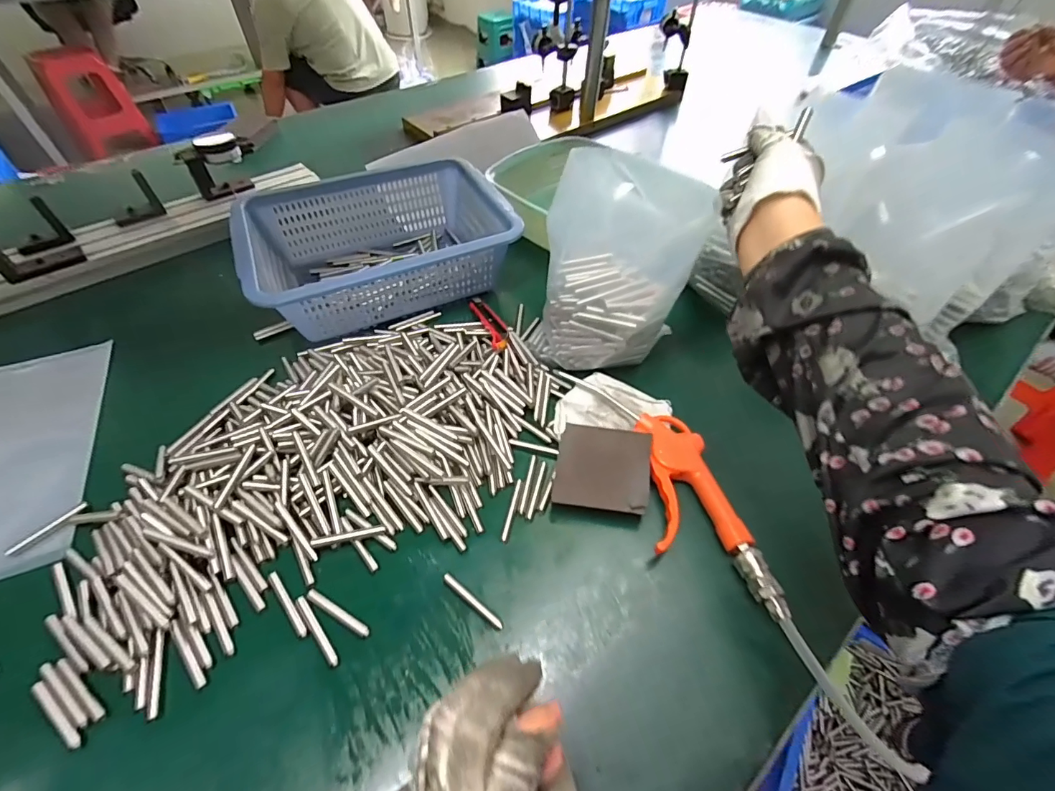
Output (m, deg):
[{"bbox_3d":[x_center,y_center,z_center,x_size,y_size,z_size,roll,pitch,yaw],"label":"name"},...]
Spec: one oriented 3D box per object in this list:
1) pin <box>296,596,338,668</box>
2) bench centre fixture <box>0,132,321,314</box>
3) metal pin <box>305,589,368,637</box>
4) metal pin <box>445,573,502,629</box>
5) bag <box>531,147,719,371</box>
[{"bbox_3d":[-0.154,0.170,0.323,0.006,0.004,0.058,-34,59,-25],"label":"pin"},{"bbox_3d":[-0.536,-0.251,0.612,0.489,0.093,0.102,-35,59,-25],"label":"bench centre fixture"},{"bbox_3d":[-0.143,0.162,0.333,0.059,0.004,0.007,24,55,18],"label":"metal pin"},{"bbox_3d":[-0.042,0.158,0.343,0.058,0.004,0.007,32,57,23],"label":"metal pin"},{"bbox_3d":[0.088,-0.121,0.442,0.140,0.180,0.105,15,52,11],"label":"bag"}]

